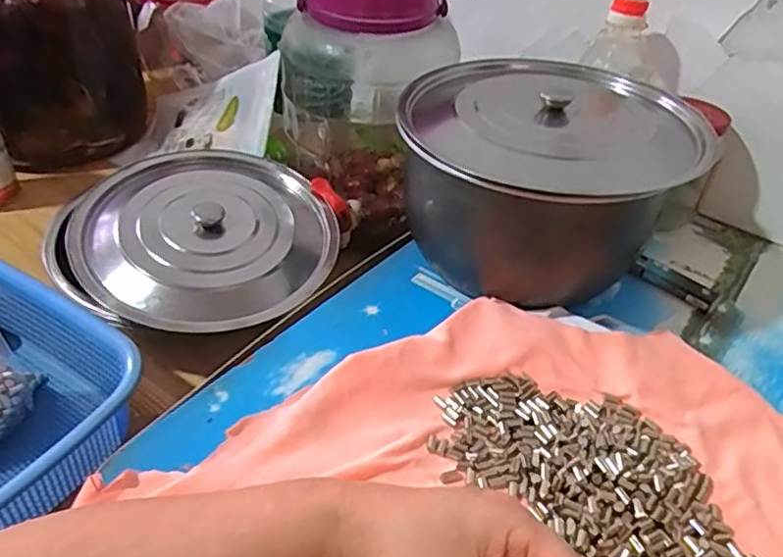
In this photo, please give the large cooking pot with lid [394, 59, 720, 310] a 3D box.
[{"bbox_3d":[0.116,-0.084,0.520,0.191,0.137,0.223,-23,48,-30],"label":"large cooking pot with lid"}]

